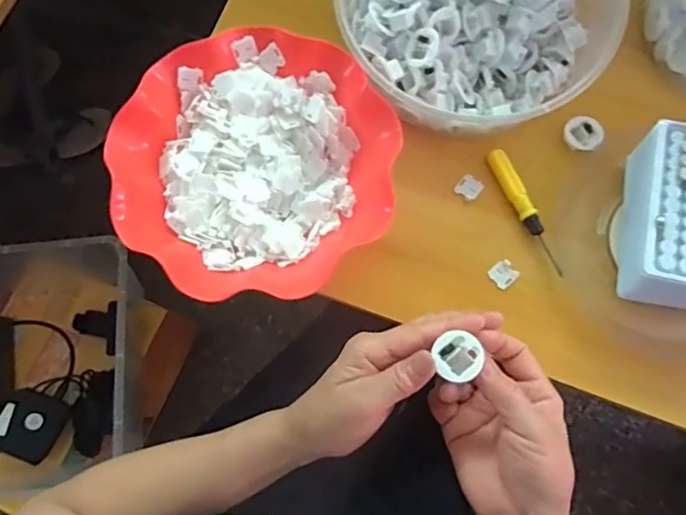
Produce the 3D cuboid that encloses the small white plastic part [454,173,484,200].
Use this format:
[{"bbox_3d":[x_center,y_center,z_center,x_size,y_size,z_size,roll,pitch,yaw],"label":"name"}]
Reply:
[{"bbox_3d":[0.112,-0.062,0.498,0.021,0.004,0.020,34,79,8],"label":"small white plastic part"}]

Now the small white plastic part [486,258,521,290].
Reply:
[{"bbox_3d":[0.138,0.015,0.481,0.022,0.006,0.021,-37,79,-8],"label":"small white plastic part"}]

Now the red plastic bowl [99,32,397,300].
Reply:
[{"bbox_3d":[-0.071,-0.074,0.465,0.215,0.058,0.215,0,76,0],"label":"red plastic bowl"}]

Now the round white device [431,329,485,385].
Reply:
[{"bbox_3d":[0.075,0.065,0.366,0.028,0.007,0.030,29,78,7],"label":"round white device"}]

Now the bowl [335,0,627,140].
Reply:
[{"bbox_3d":[0.114,-0.226,0.494,0.224,0.072,0.235,0,76,0],"label":"bowl"}]

